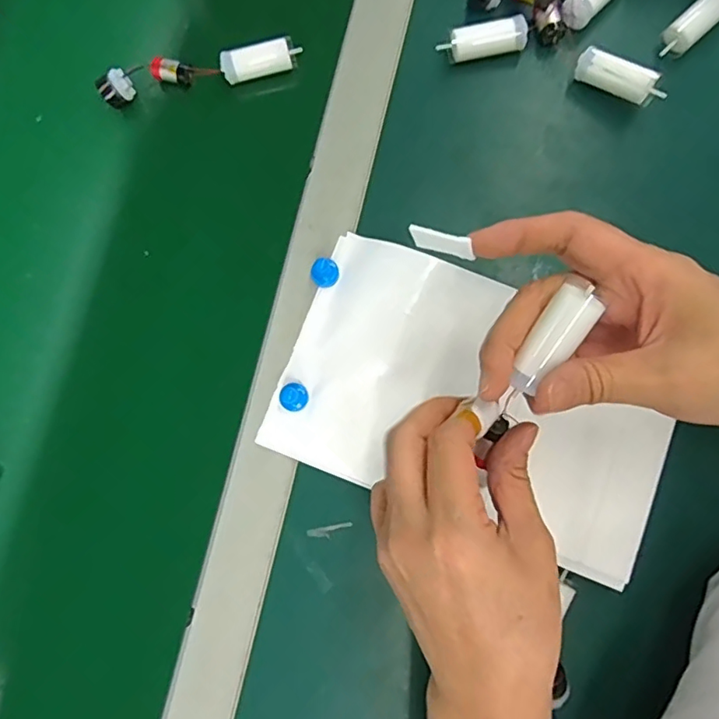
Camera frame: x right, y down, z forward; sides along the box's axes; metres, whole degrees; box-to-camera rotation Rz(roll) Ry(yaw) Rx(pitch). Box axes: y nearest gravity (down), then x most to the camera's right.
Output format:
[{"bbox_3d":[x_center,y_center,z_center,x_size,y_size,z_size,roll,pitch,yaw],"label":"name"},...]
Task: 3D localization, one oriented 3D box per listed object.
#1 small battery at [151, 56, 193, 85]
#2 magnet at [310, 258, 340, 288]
[{"bbox_3d":[-0.137,-0.209,0.401,0.028,0.018,0.014,11,79,3],"label":"small battery"},{"bbox_3d":[-0.023,-0.059,0.366,0.019,0.012,0.018,0,78,1],"label":"magnet"}]

